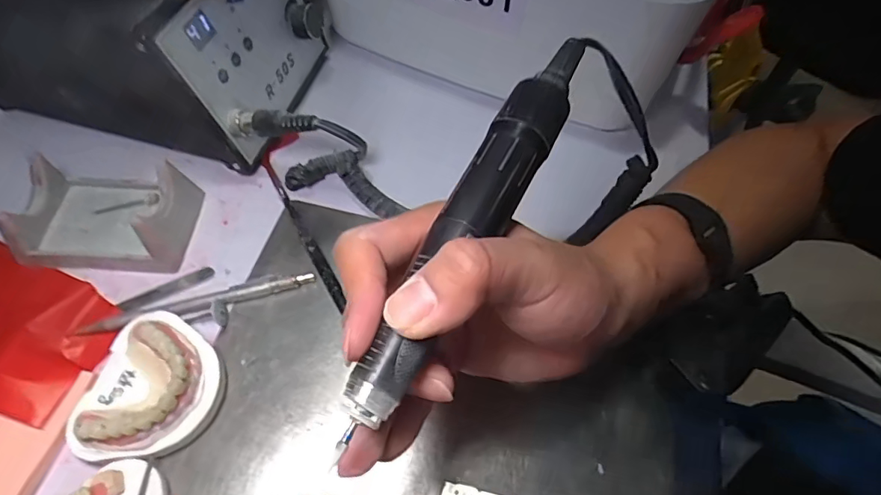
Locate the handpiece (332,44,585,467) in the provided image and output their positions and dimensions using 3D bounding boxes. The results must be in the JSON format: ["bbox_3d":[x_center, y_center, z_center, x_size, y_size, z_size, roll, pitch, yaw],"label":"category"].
[{"bbox_3d":[0.016,-0.016,0.194,0.025,0.017,0.183,26,68,11],"label":"handpiece"}]

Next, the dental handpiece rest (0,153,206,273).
[{"bbox_3d":[-0.210,-0.023,0.326,0.099,0.038,0.063,1,58,-2],"label":"dental handpiece rest"}]

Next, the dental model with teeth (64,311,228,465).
[{"bbox_3d":[-0.152,0.071,0.271,0.066,0.034,0.077,12,58,5],"label":"dental model with teeth"}]

